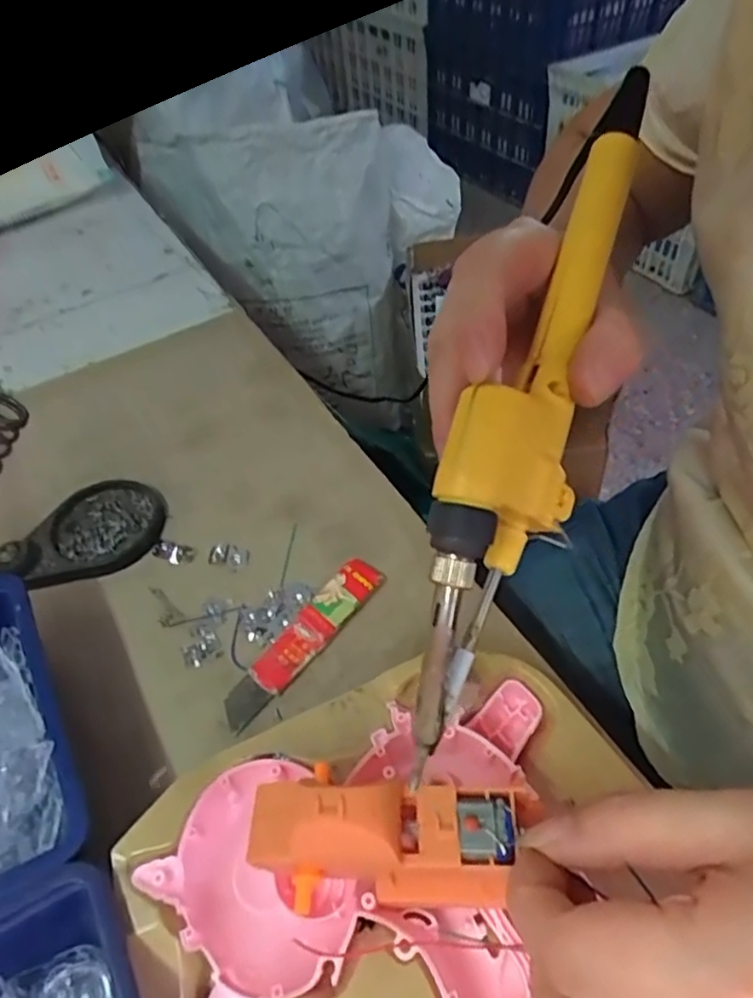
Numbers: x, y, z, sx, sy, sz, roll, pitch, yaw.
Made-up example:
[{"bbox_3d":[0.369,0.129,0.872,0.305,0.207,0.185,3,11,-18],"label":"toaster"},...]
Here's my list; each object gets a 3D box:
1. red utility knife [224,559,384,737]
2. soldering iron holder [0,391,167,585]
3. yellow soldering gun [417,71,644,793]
[{"bbox_3d":[-0.039,0.071,0.324,0.023,0.013,0.104,33,59,28],"label":"red utility knife"},{"bbox_3d":[-0.183,-0.009,0.337,0.106,0.101,0.065,-17,50,-9],"label":"soldering iron holder"},{"bbox_3d":[0.046,-0.024,0.190,0.034,0.036,0.199,17,76,18],"label":"yellow soldering gun"}]

